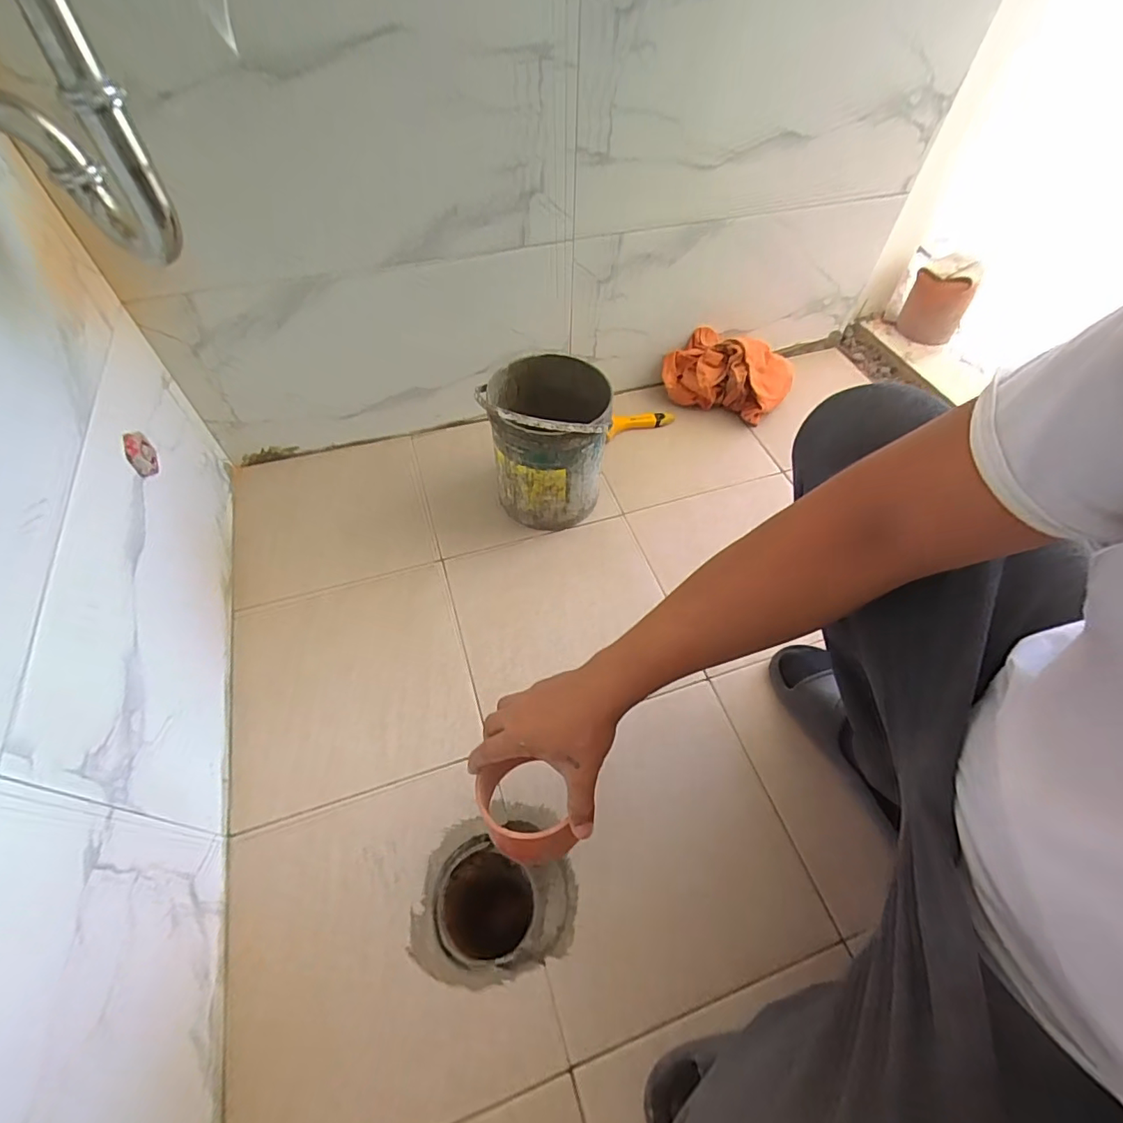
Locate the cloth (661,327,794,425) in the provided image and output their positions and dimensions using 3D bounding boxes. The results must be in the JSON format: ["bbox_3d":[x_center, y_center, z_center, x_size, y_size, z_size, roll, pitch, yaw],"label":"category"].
[{"bbox_3d":[0.309,-0.354,0.982,0.231,0.115,0.157,15,58,6],"label":"cloth"}]

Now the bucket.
[{"bbox_3d":[-0.022,-0.178,0.777,0.176,0.217,0.164,1,57,-2],"label":"bucket"}]

